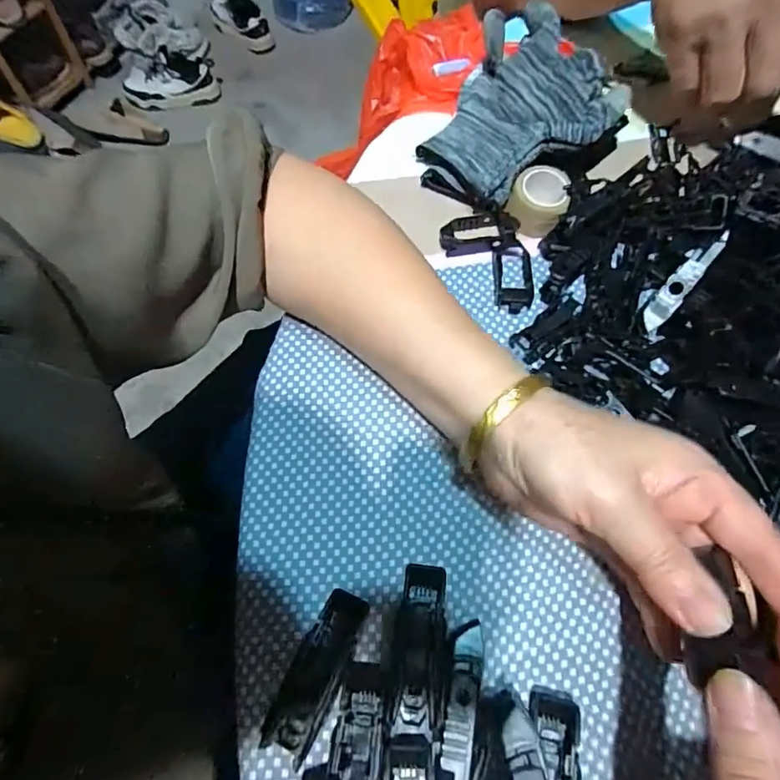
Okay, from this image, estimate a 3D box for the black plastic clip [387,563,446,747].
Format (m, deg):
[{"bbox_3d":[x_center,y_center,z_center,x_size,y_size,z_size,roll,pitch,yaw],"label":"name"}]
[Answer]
[{"bbox_3d":[0.014,0.115,0.225,0.024,0.007,0.067,8,64,4],"label":"black plastic clip"}]

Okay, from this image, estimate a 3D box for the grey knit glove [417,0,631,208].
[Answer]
[{"bbox_3d":[0.085,-0.190,0.343,0.113,0.040,0.135,38,70,17],"label":"grey knit glove"}]

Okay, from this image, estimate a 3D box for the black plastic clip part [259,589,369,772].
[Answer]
[{"bbox_3d":[-0.032,0.122,0.222,0.023,0.010,0.066,22,66,10],"label":"black plastic clip part"}]

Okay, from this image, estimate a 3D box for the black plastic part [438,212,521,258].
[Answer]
[{"bbox_3d":[0.057,-0.101,0.327,0.049,0.015,0.022,-4,64,-2],"label":"black plastic part"}]

